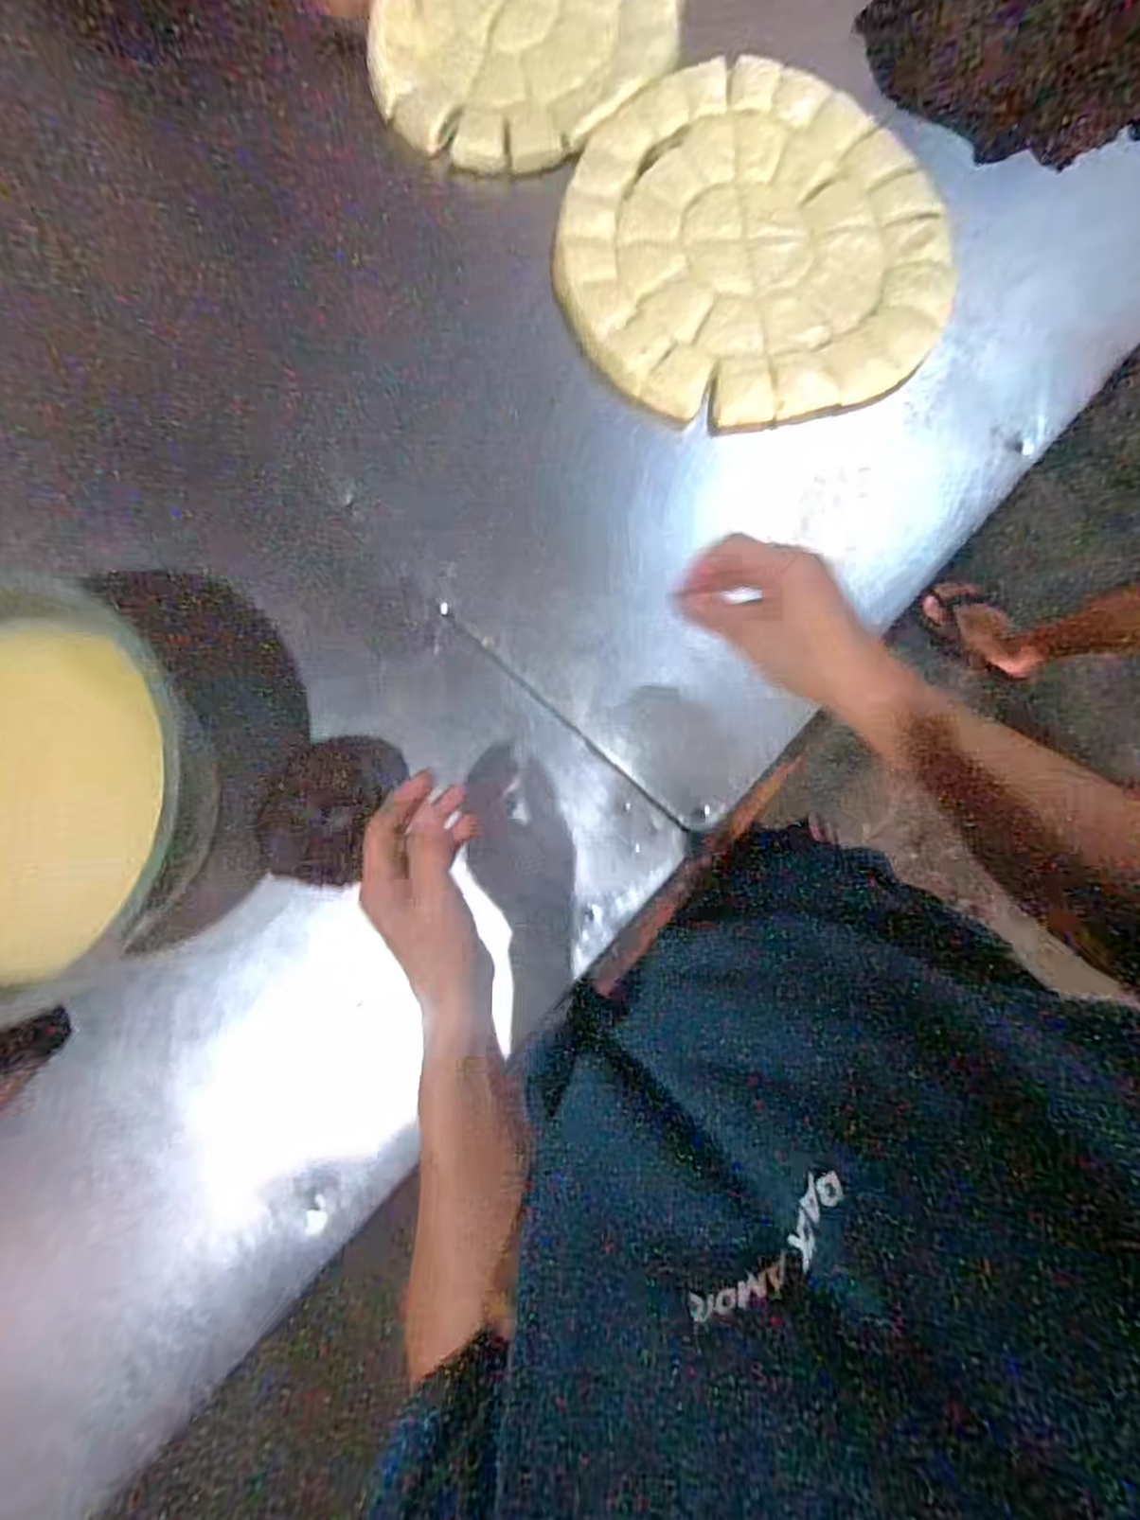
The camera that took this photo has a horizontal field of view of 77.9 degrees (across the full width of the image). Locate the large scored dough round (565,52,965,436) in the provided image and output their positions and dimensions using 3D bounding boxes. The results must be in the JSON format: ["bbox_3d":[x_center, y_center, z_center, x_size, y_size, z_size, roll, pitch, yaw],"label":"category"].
[{"bbox_3d":[0.141,-0.419,0.574,0.290,0.022,0.303,0,84,3],"label":"large scored dough round"}]

